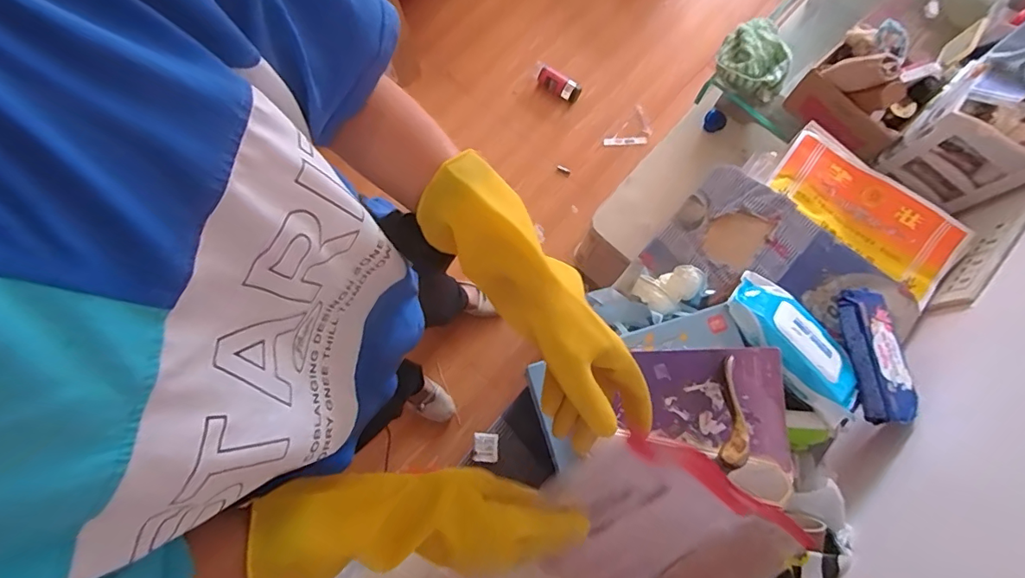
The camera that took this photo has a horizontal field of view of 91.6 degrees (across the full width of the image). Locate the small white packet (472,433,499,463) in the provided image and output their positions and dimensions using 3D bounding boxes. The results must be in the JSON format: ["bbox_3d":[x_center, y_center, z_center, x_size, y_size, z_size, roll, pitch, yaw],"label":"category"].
[{"bbox_3d":[-0.032,0.191,0.600,0.030,0.004,0.034,7,64,-10],"label":"small white packet"}]

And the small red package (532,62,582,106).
[{"bbox_3d":[0.132,-0.615,1.507,0.155,0.063,0.064,31,79,5],"label":"small red package"}]

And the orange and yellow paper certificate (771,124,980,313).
[{"bbox_3d":[0.532,-0.120,0.746,0.282,0.039,0.123,42,80,7],"label":"orange and yellow paper certificate"}]

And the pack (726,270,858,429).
[{"bbox_3d":[0.329,0.067,0.592,0.180,0.055,0.101,47,54,11],"label":"pack"}]

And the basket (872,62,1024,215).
[{"bbox_3d":[0.753,-0.254,0.799,0.167,0.195,0.163,-44,82,-9],"label":"basket"}]

